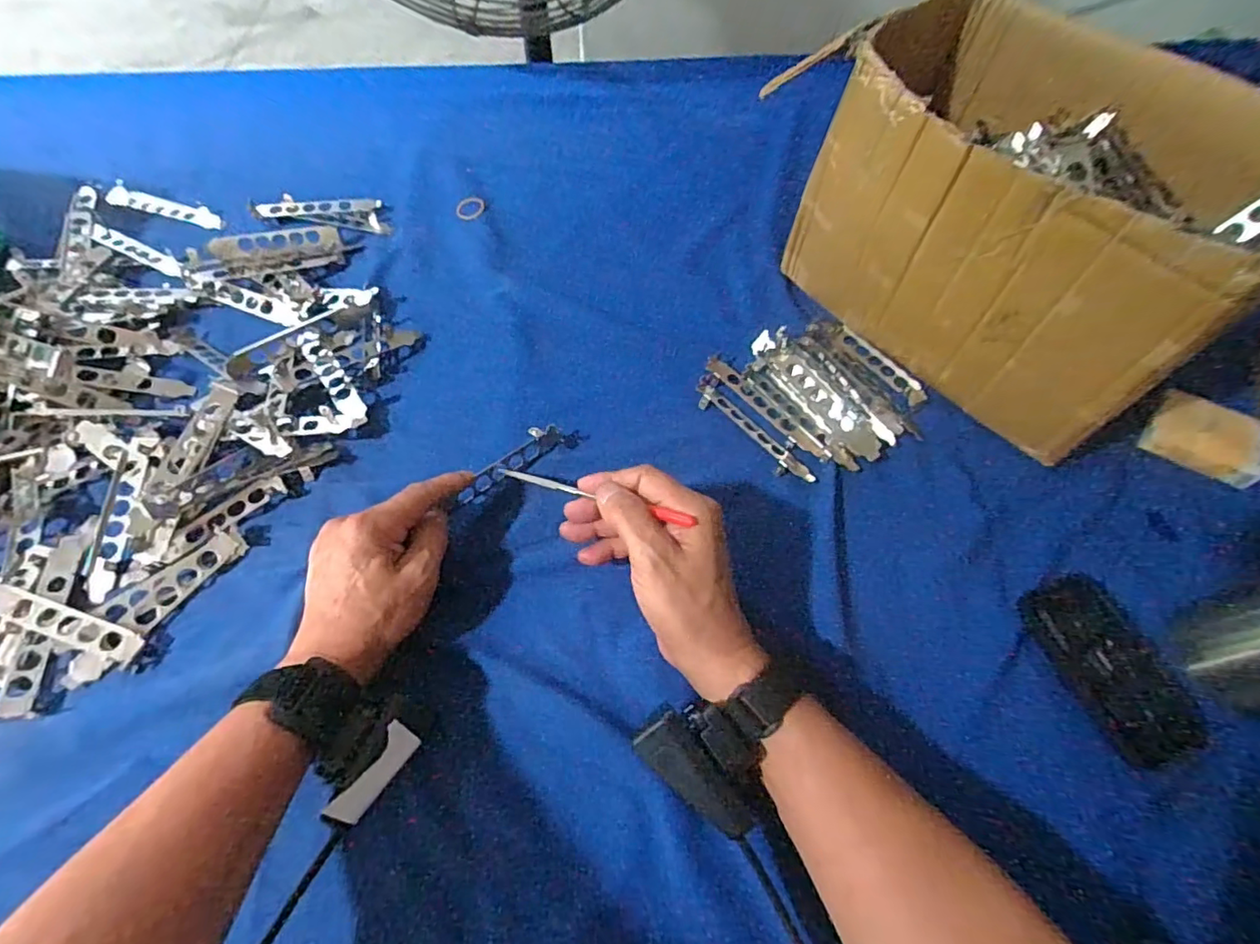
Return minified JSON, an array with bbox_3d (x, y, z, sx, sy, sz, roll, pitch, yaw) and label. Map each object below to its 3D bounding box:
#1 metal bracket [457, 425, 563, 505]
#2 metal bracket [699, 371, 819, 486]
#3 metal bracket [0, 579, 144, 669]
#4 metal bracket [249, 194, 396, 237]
[{"bbox_3d":[-0.093,-0.006,0.441,0.094,0.017,0.018,-37,69,-23],"label":"metal bracket"},{"bbox_3d":[0.097,-0.034,0.464,0.030,0.009,0.122,-37,67,-21],"label":"metal bracket"},{"bbox_3d":[-0.375,0.095,0.375,0.130,0.008,0.020,17,61,8],"label":"metal bracket"},{"bbox_3d":[-0.311,-0.264,0.594,0.130,0.026,0.036,2,60,-1],"label":"metal bracket"}]

